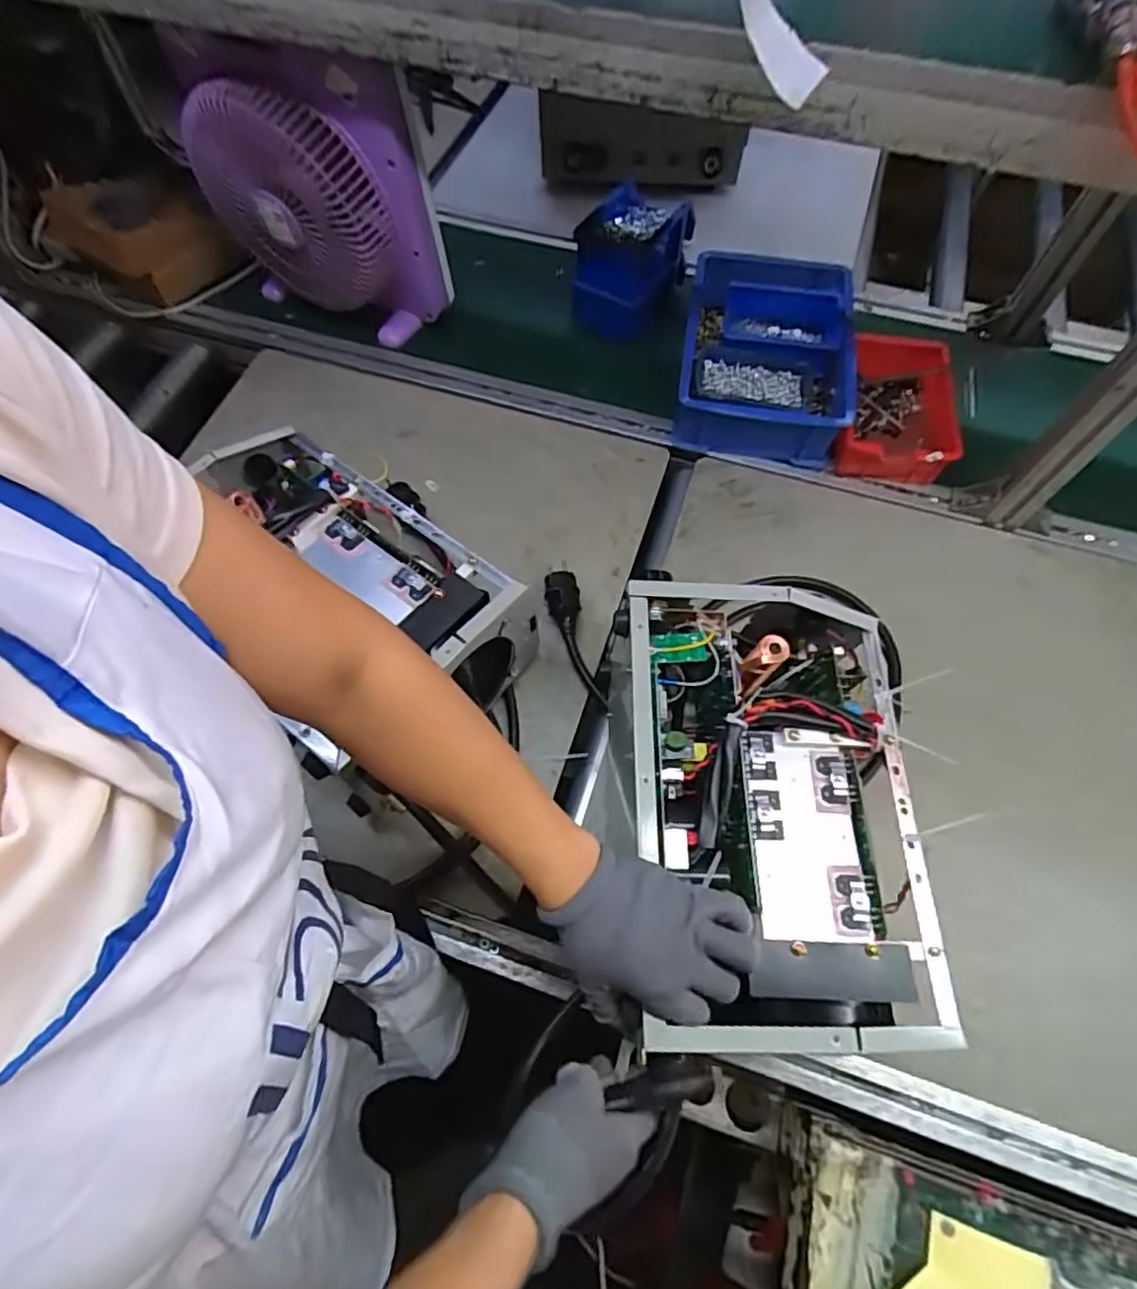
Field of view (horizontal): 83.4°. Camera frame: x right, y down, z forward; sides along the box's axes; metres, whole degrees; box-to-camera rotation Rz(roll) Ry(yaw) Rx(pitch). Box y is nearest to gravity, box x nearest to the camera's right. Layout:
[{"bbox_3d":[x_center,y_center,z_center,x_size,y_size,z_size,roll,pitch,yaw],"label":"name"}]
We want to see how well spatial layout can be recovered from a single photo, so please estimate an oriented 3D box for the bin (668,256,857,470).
[{"bbox_3d":[0.255,-0.379,0.835,0.208,0.112,0.282,9,64,4],"label":"bin"}]

